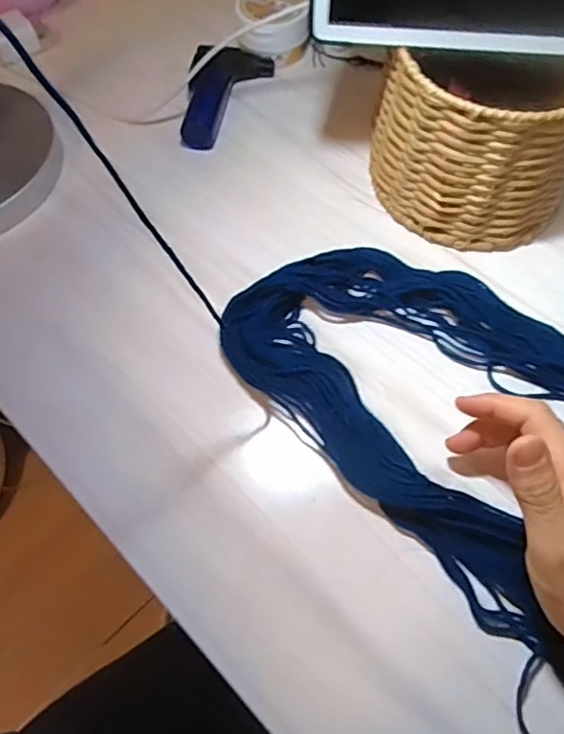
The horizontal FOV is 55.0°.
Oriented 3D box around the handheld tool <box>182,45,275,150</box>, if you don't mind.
[{"bbox_3d":[-0.056,-0.240,0.468,0.047,0.033,0.118,23,64,12],"label":"handheld tool"}]

